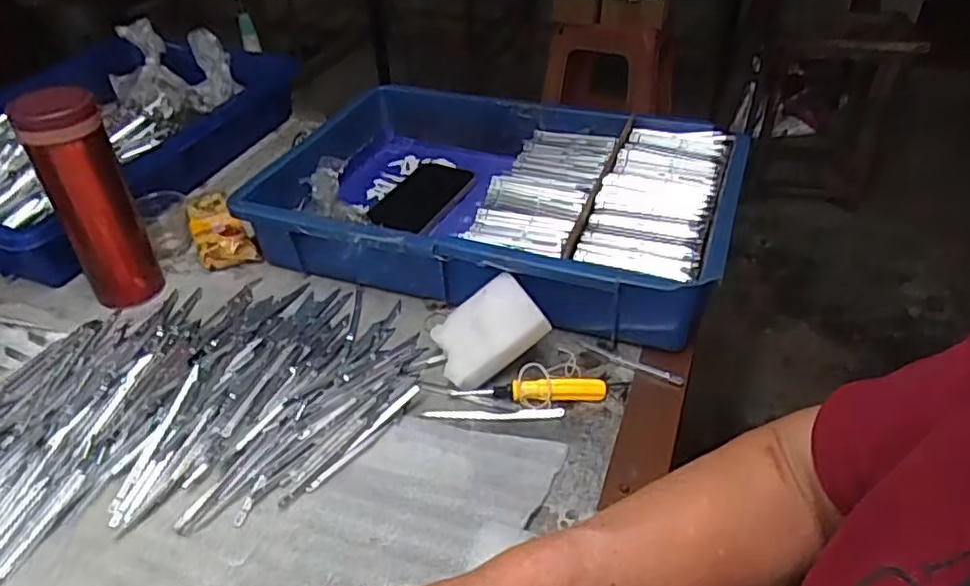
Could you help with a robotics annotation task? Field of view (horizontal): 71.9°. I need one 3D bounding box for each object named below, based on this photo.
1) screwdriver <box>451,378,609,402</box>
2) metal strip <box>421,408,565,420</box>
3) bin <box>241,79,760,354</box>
[{"bbox_3d":[0.034,0.074,0.506,0.113,0.016,0.014,-1,38,0],"label":"screwdriver"},{"bbox_3d":[0.007,0.091,0.499,0.103,0.004,0.008,-2,51,4],"label":"metal strip"},{"bbox_3d":[0.010,-0.093,0.662,0.433,0.095,0.281,13,40,17],"label":"bin"}]

